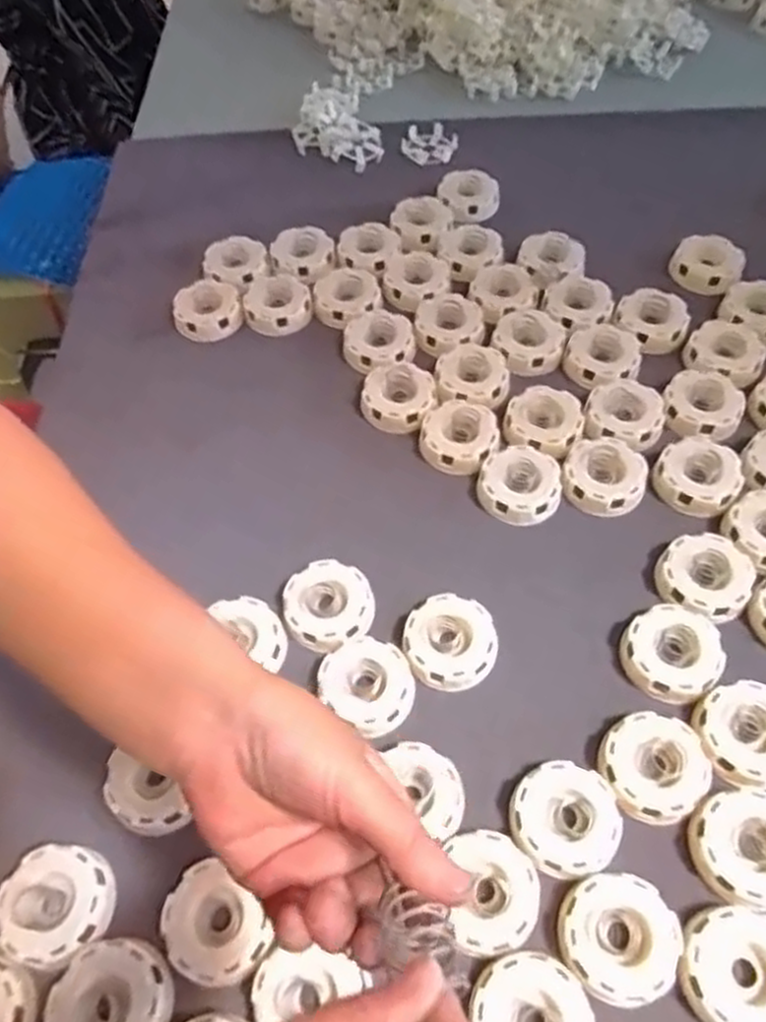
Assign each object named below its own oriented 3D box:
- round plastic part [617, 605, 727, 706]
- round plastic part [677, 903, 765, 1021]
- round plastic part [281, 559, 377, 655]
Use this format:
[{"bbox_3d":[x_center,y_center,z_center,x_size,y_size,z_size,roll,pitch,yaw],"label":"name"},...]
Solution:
[{"bbox_3d":[0.204,0.100,0.527,0.065,0.017,0.064,-1,57,2],"label":"round plastic part"},{"bbox_3d":[0.203,0.262,0.425,0.066,0.022,0.065,-1,57,2],"label":"round plastic part"},{"bbox_3d":[-0.041,0.070,0.558,0.066,0.013,0.066,-1,57,2],"label":"round plastic part"}]

